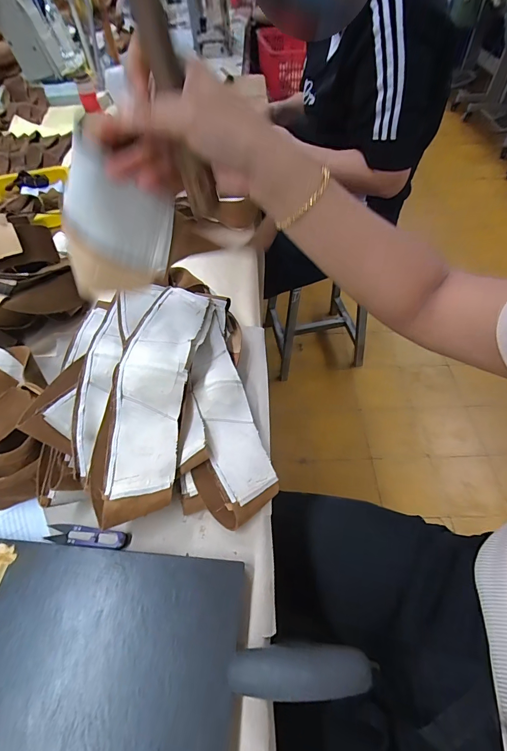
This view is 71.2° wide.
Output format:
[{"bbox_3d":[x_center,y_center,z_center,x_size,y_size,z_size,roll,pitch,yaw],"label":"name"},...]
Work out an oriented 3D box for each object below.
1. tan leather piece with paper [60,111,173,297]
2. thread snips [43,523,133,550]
[{"bbox_3d":[-0.120,-0.129,0.313,0.089,0.141,0.016,10,46,-12],"label":"tan leather piece with paper"},{"bbox_3d":[-0.198,0.190,0.419,0.101,0.011,0.023,6,53,5],"label":"thread snips"}]

